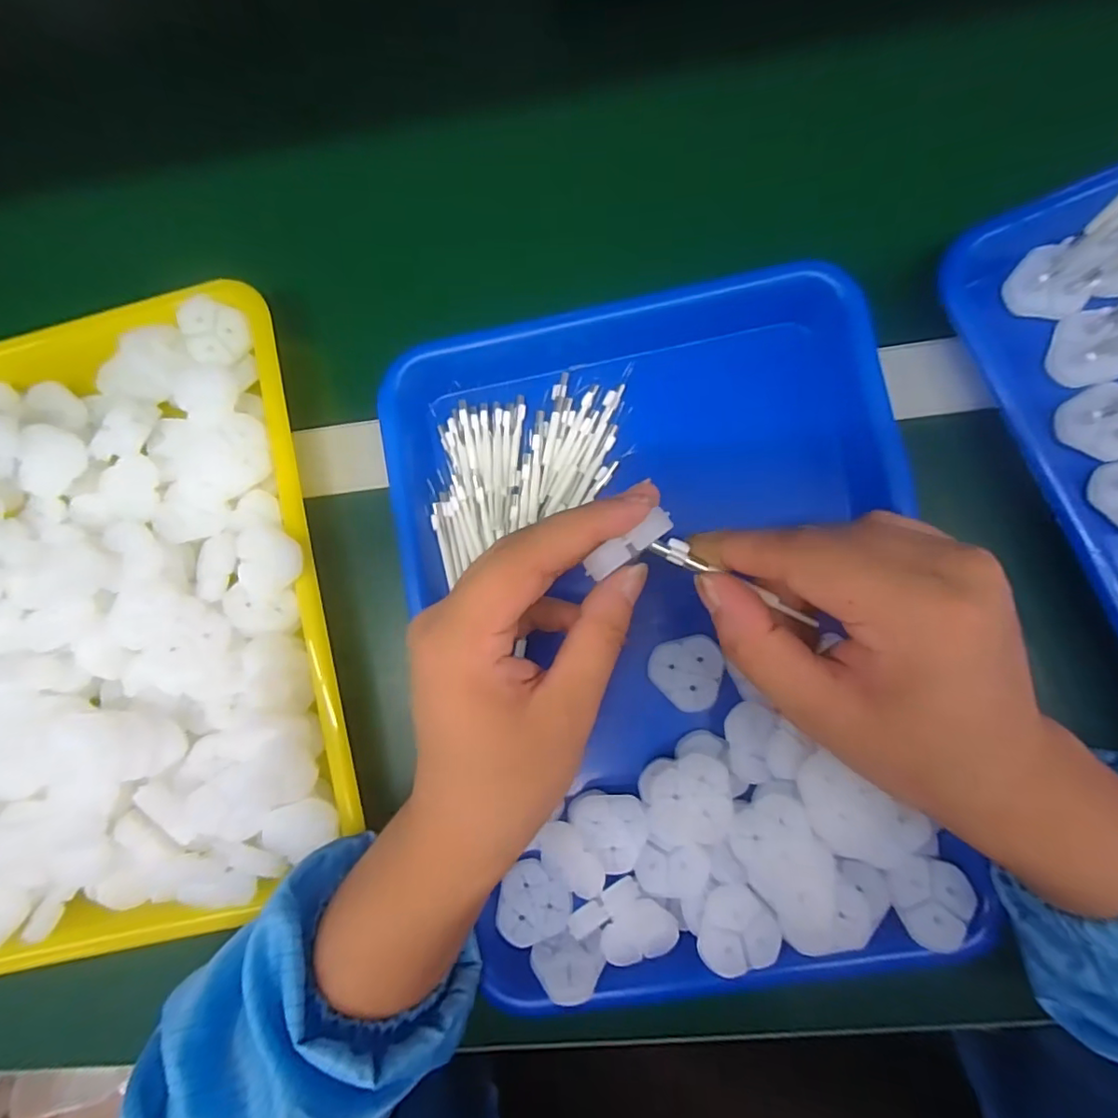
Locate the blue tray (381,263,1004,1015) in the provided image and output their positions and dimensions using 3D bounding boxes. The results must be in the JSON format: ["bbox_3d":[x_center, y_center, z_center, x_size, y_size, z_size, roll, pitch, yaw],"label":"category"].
[{"bbox_3d":[0.054,0.022,0.285,0.240,0.052,0.342,-12,84,4],"label":"blue tray"}]

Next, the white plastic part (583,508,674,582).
[{"bbox_3d":[0.027,-0.005,0.208,0.037,0.007,0.010,-35,82,-2],"label":"white plastic part"}]

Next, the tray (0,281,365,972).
[{"bbox_3d":[-0.244,0.028,0.289,0.234,0.037,0.325,-13,83,4],"label":"tray"}]

